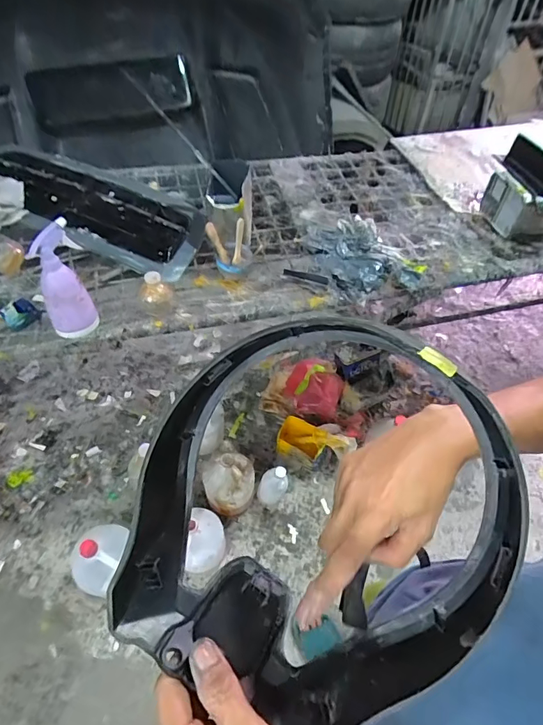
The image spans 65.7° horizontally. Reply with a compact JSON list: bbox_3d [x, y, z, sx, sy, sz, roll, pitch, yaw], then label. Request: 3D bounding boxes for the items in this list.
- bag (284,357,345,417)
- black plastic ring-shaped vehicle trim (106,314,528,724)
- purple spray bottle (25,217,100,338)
[{"bbox_3d":[0.164,0.091,1.589,0.204,0.110,0.201,21,56,12],"label":"bag"},{"bbox_3d":[0.020,0.094,0.256,0.239,0.063,0.239,29,92,9],"label":"black plastic ring-shaped vehicle trim"},{"bbox_3d":[-0.393,-0.149,0.785,0.086,0.220,0.051,-7,27,-6],"label":"purple spray bottle"}]

